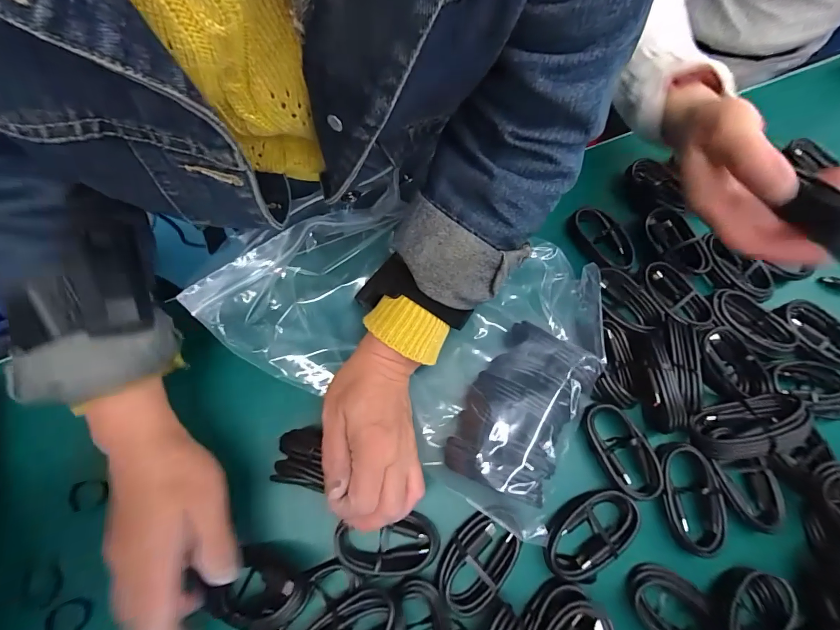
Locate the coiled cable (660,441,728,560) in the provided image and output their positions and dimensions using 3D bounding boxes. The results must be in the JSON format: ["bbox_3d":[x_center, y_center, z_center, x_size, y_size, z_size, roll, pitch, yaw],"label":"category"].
[{"bbox_3d":[0.203,0.137,0.282,0.040,0.018,0.074,4,69,1],"label":"coiled cable"}]

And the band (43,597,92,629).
[{"bbox_3d":[-0.246,0.214,0.263,0.029,0.004,0.024,-21,71,-8],"label":"band"}]

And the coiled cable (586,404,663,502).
[{"bbox_3d":[0.158,0.105,0.292,0.035,0.020,0.072,-22,71,-8],"label":"coiled cable"}]

